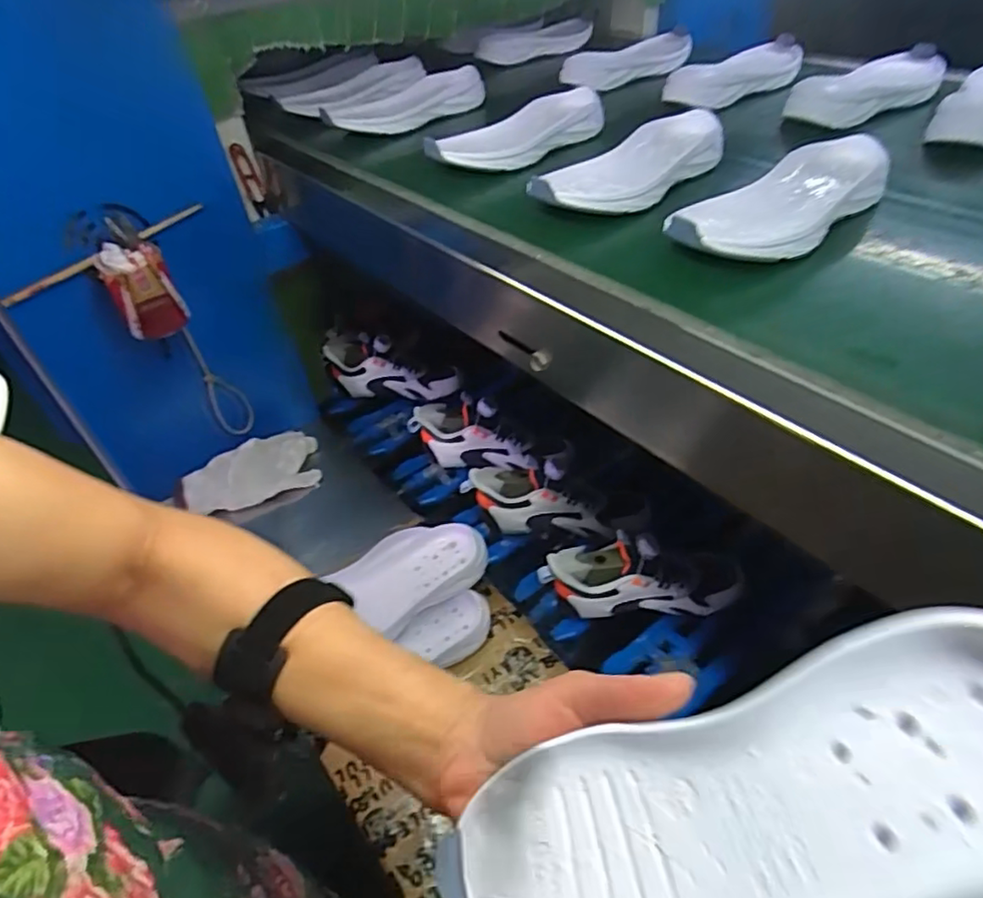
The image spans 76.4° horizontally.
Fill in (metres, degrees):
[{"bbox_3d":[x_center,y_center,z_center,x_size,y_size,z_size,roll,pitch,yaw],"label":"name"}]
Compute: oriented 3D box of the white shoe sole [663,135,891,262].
[{"bbox_3d":[0.229,-0.193,0.494,0.217,0.041,0.093,-35,52,-27],"label":"white shoe sole"}]

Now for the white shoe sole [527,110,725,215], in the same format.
[{"bbox_3d":[0.133,-0.260,0.571,0.216,0.031,0.084,-35,52,-27],"label":"white shoe sole"}]

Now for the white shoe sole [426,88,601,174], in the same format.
[{"bbox_3d":[0.034,-0.333,0.669,0.206,0.039,0.078,-30,50,-24],"label":"white shoe sole"}]

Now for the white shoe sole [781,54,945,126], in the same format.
[{"bbox_3d":[0.406,-0.386,0.671,0.206,0.027,0.084,-29,50,-23],"label":"white shoe sole"}]

